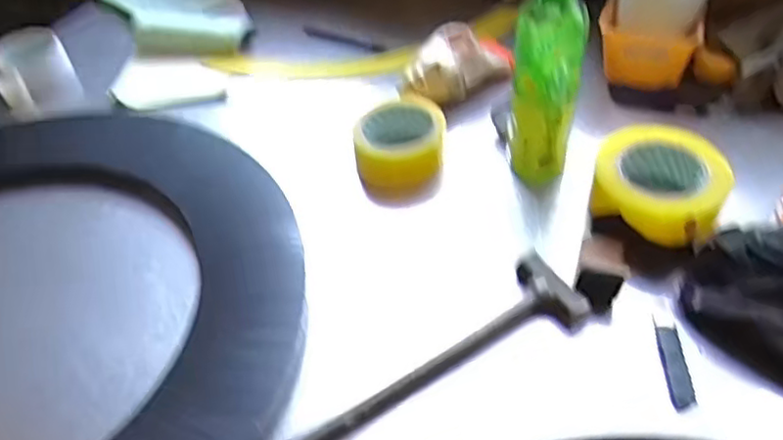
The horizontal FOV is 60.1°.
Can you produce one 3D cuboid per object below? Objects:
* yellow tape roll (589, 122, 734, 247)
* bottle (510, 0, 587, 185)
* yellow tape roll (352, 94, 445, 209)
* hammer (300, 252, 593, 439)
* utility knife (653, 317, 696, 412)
[{"bbox_3d":[0.247,-0.028,0.636,0.121,0.055,0.122,-3,45,3],"label":"yellow tape roll"},{"bbox_3d":[0.147,-0.135,0.643,0.064,0.204,0.060,5,46,11],"label":"bottle"},{"bbox_3d":[0.011,-0.068,0.729,0.096,0.079,0.079,1,45,7],"label":"yellow tape roll"},{"bbox_3d":[0.017,0.115,0.544,0.299,0.026,0.070,-24,48,-17],"label":"hammer"},{"bbox_3d":[0.223,0.110,0.535,0.017,0.013,0.083,-1,45,5],"label":"utility knife"}]

